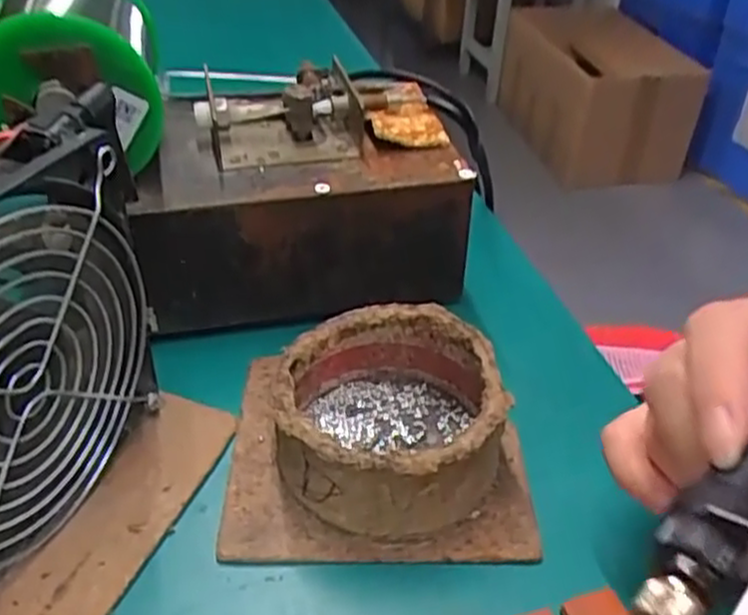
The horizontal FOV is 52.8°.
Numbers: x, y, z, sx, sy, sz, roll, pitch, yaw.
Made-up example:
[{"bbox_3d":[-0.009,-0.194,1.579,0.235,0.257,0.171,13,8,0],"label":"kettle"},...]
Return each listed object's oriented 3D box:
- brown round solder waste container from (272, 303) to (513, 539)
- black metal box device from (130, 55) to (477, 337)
[{"bbox_3d":[0.006,0.040,0.278,0.079,0.042,0.081,1,38,-1],"label":"brown round solder waste container"},{"bbox_3d":[-0.039,-0.054,0.358,0.149,0.084,0.089,-8,39,-11],"label":"black metal box device"}]

